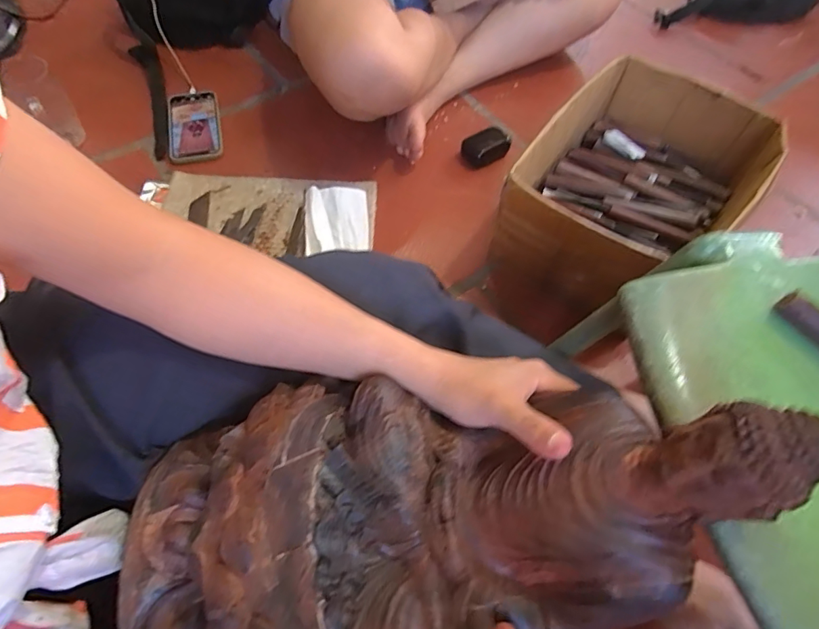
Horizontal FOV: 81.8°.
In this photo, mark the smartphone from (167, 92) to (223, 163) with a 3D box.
[{"bbox_3d":[-0.356,-0.313,0.778,0.081,0.009,0.161,-11,61,-9],"label":"smartphone"}]

